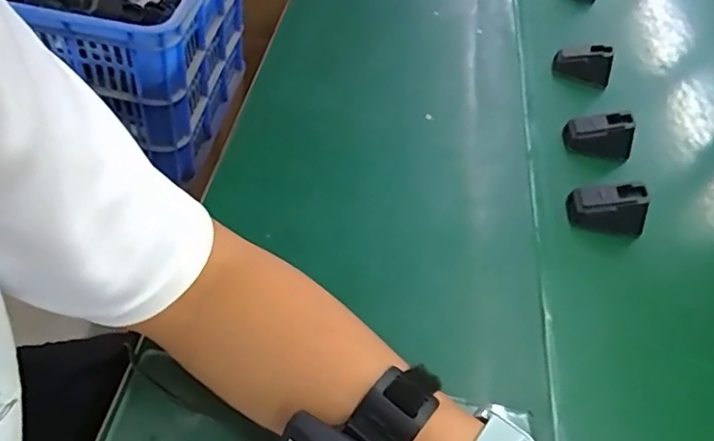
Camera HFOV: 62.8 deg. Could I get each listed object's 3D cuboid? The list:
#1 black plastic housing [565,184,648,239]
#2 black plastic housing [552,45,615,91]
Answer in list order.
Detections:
[{"bbox_3d":[0.233,-0.014,0.541,0.067,0.042,0.035,12,48,1],"label":"black plastic housing"},{"bbox_3d":[0.274,-0.191,0.706,0.067,0.041,0.023,19,49,7],"label":"black plastic housing"}]

